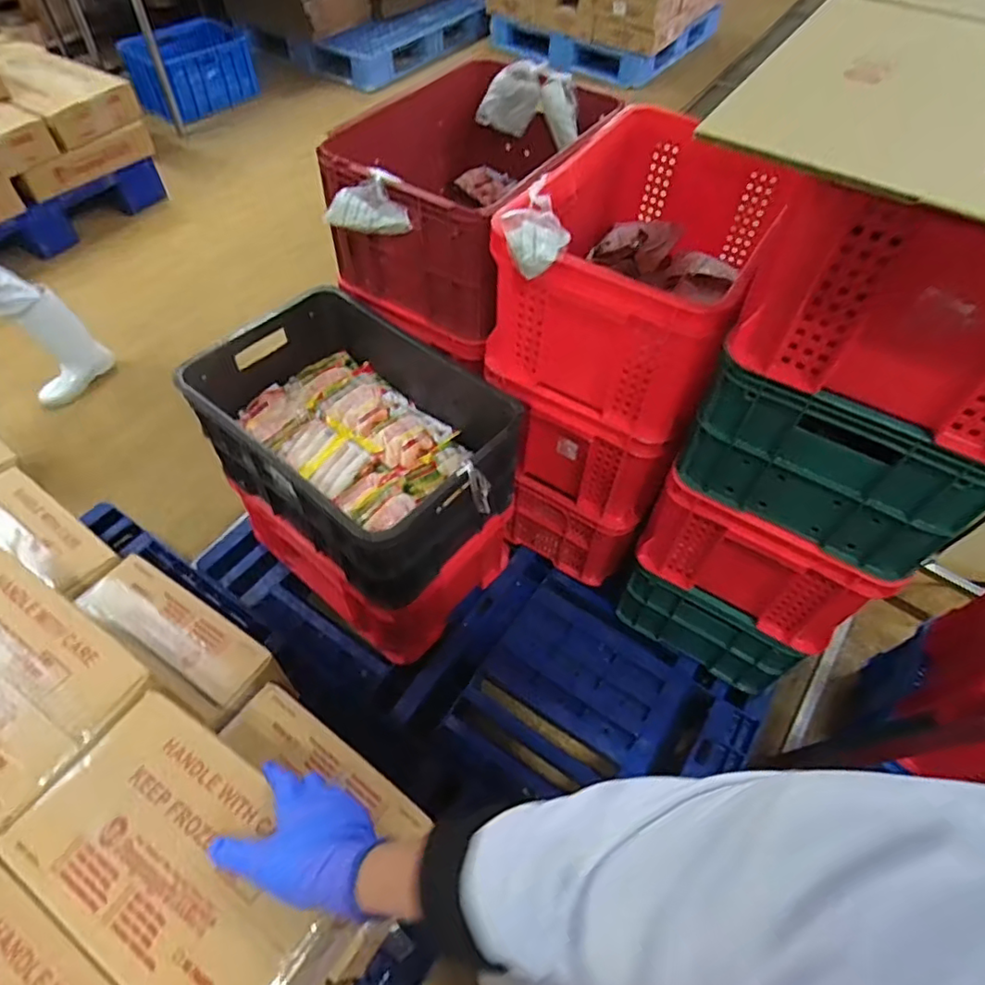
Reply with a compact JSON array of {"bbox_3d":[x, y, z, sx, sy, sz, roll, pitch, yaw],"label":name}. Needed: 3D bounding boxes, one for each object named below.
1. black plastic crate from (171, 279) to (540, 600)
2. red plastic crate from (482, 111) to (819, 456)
[{"bbox_3d":[-0.235,-0.099,1.098,0.564,0.260,0.388,35,62,21],"label":"black plastic crate"},{"bbox_3d":[0.254,-0.382,1.003,0.351,0.281,0.504,24,59,15],"label":"red plastic crate"}]

